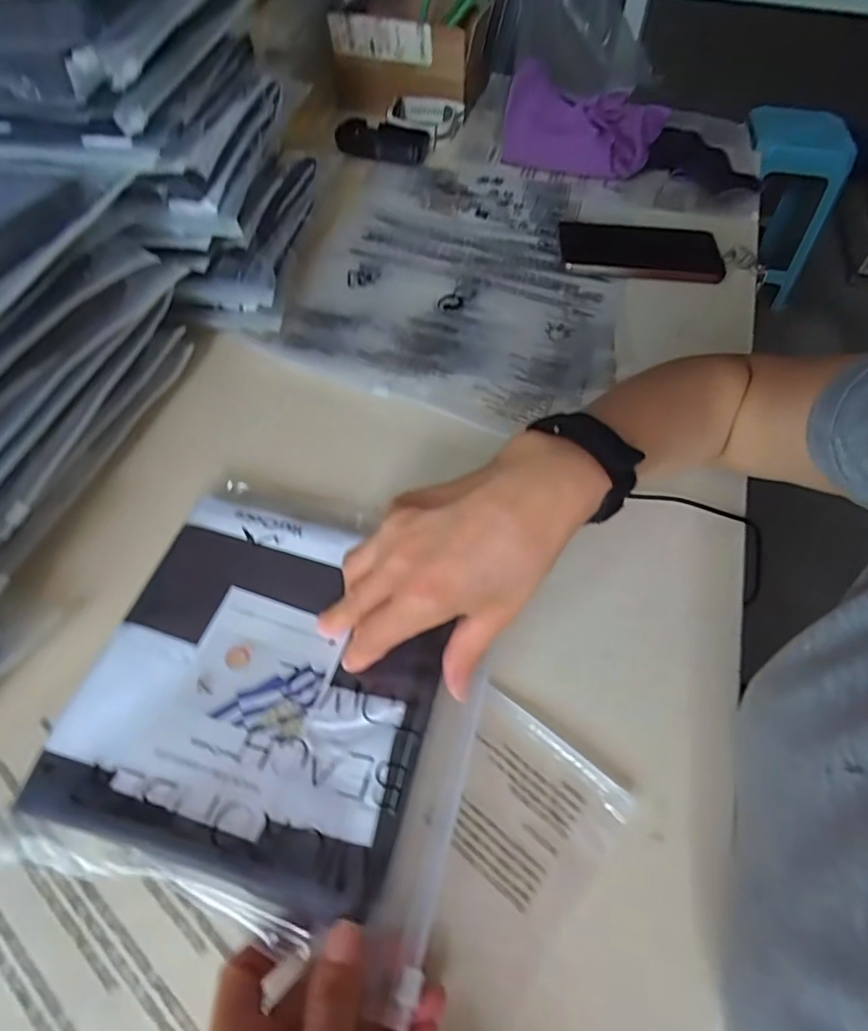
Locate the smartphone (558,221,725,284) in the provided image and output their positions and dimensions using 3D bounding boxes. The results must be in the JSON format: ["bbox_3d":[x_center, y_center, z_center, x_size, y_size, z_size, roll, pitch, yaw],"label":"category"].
[{"bbox_3d":[0.212,-0.271,0.555,0.160,0.013,0.084,2,57,1],"label":"smartphone"}]

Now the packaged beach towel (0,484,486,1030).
[{"bbox_3d":[-0.080,0.092,0.310,0.215,0.037,0.229,16,58,10],"label":"packaged beach towel"}]

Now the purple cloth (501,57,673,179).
[{"bbox_3d":[0.181,-0.498,0.680,0.197,0.047,0.187,14,58,9],"label":"purple cloth"}]

